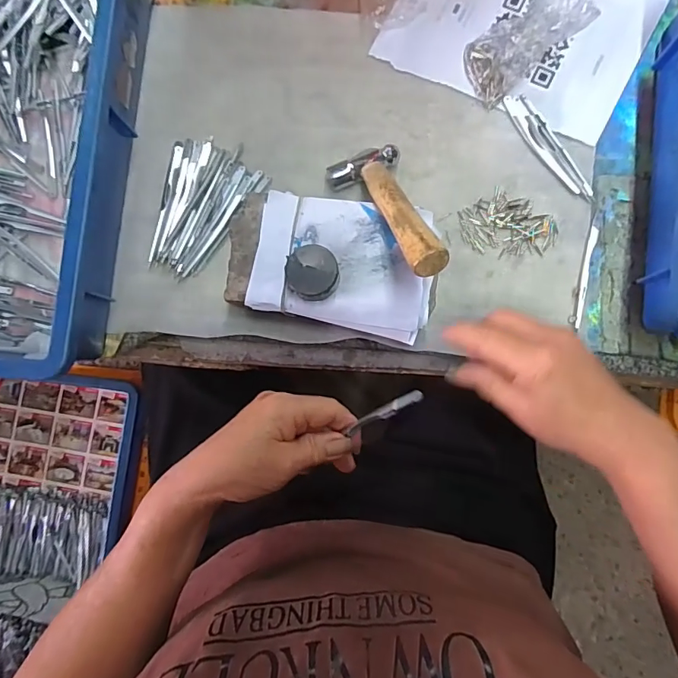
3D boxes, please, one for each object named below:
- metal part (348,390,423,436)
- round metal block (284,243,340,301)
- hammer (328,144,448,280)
[{"bbox_3d":[0.030,0.049,0.309,0.062,0.004,0.008,-33,85,27],"label":"metal part"},{"bbox_3d":[-0.019,-0.049,0.347,0.038,0.022,0.038,0,87,3],"label":"round metal block"},{"bbox_3d":[0.039,-0.098,0.343,0.058,0.018,0.152,-23,46,1],"label":"hammer"}]

